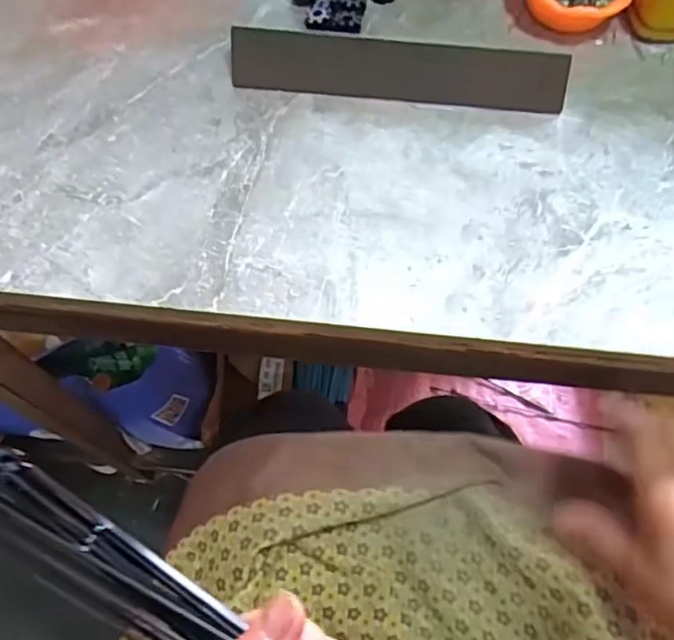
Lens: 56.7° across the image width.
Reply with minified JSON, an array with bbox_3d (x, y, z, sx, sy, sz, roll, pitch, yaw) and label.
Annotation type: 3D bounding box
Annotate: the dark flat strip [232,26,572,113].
[{"bbox_3d":[0.040,-0.161,0.398,0.208,0.022,0.031,5,66,1],"label":"dark flat strip"}]

